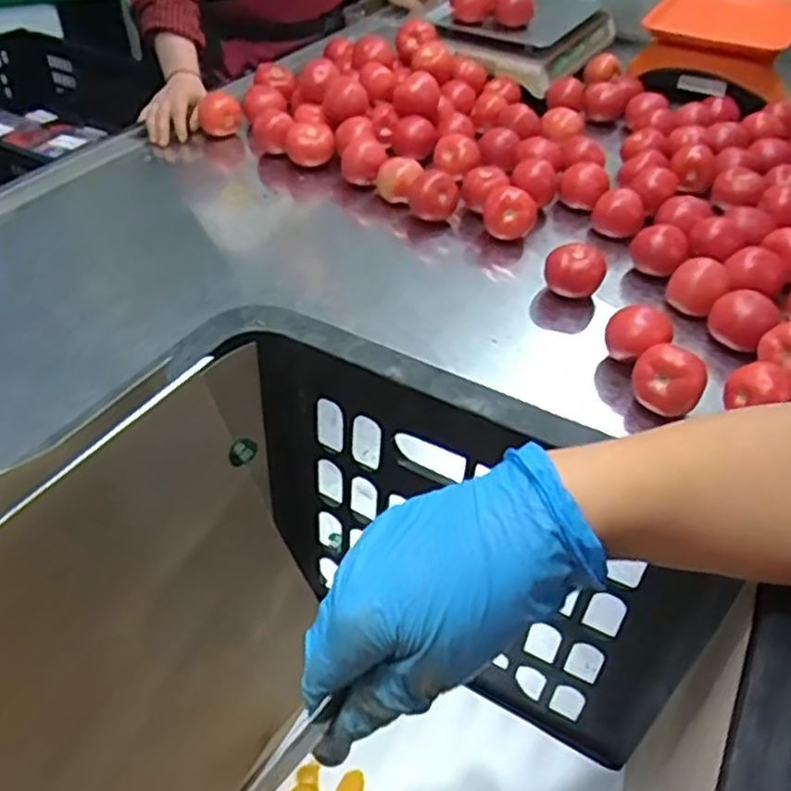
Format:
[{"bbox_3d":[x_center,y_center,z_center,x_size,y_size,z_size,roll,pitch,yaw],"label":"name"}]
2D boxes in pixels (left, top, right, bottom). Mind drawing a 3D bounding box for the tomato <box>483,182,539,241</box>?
[{"bbox_3d":[0.148,-0.241,0.956,0.068,0.060,0.062,9,45,7],"label":"tomato"}]

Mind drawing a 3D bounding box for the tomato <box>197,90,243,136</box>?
[{"bbox_3d":[-0.273,-0.436,1.154,0.062,0.053,0.066,-13,46,-14],"label":"tomato"}]

